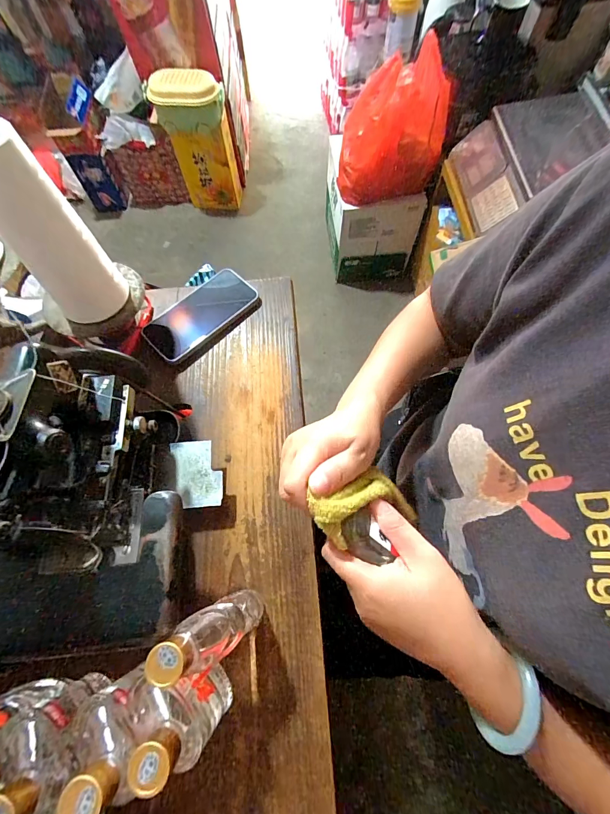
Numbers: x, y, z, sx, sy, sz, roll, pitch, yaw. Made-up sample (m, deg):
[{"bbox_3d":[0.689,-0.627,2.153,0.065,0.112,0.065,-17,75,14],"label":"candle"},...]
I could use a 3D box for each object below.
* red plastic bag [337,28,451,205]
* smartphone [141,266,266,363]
[{"bbox_3d":[0.238,-0.789,1.009,0.295,0.293,0.158,-16,69,-5],"label":"red plastic bag"},{"bbox_3d":[-0.136,-0.122,0.472,0.148,0.015,0.078,-39,72,-13],"label":"smartphone"}]

